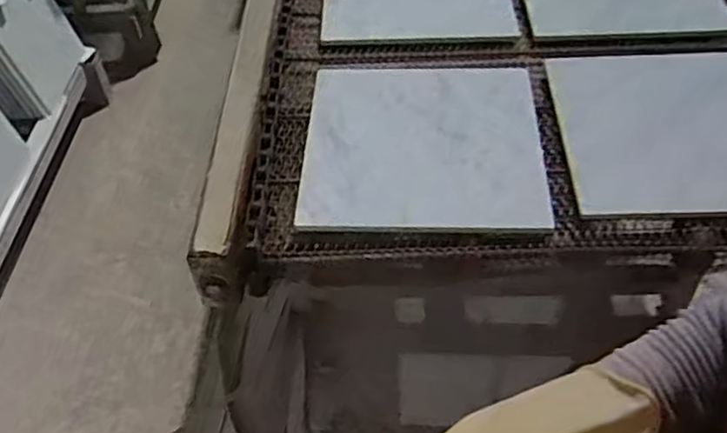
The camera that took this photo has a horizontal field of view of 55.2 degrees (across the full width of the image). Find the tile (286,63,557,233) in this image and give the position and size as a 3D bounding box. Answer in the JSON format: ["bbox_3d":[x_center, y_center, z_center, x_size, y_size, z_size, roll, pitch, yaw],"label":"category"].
[{"bbox_3d":[0.079,-0.106,0.909,0.301,0.020,0.305,0,47,5],"label":"tile"}]

